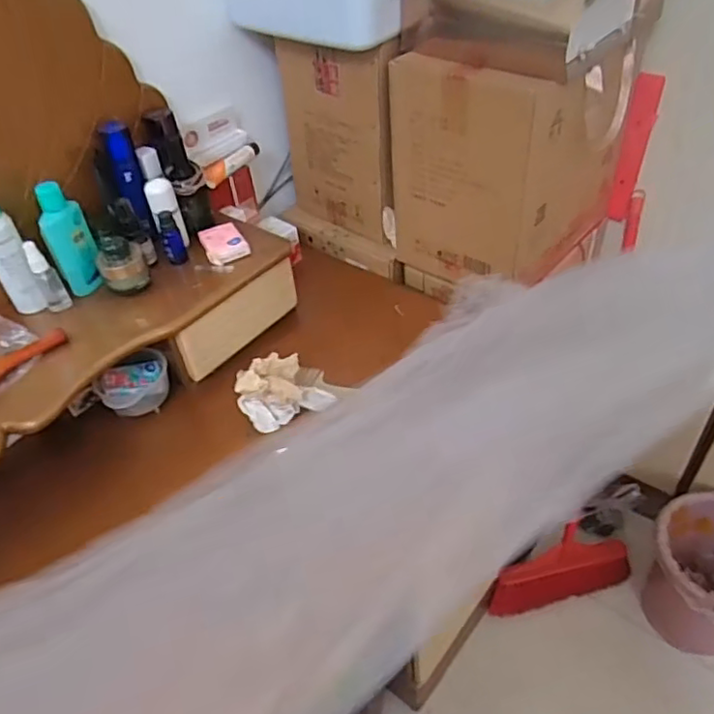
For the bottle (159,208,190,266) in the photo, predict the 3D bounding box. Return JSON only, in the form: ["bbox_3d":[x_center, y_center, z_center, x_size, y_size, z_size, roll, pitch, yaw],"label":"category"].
[{"bbox_3d":[-0.267,-0.171,0.880,0.029,0.081,0.024,-19,44,-12],"label":"bottle"}]

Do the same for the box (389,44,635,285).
[{"bbox_3d":[0.250,-0.327,0.960,0.258,0.324,0.318,26,52,30],"label":"box"}]

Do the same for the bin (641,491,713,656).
[{"bbox_3d":[0.779,0.485,1.365,0.283,0.329,0.265,-4,43,3],"label":"bin"}]

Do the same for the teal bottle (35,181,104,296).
[{"bbox_3d":[-0.384,-0.156,0.813,0.056,0.145,0.033,-26,46,-19],"label":"teal bottle"}]

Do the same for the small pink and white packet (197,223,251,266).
[{"bbox_3d":[-0.198,-0.170,0.898,0.061,0.022,0.081,-24,46,-18],"label":"small pink and white packet"}]

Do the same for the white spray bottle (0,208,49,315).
[{"bbox_3d":[-0.451,-0.132,0.782,0.053,0.162,0.040,-26,46,-19],"label":"white spray bottle"}]

